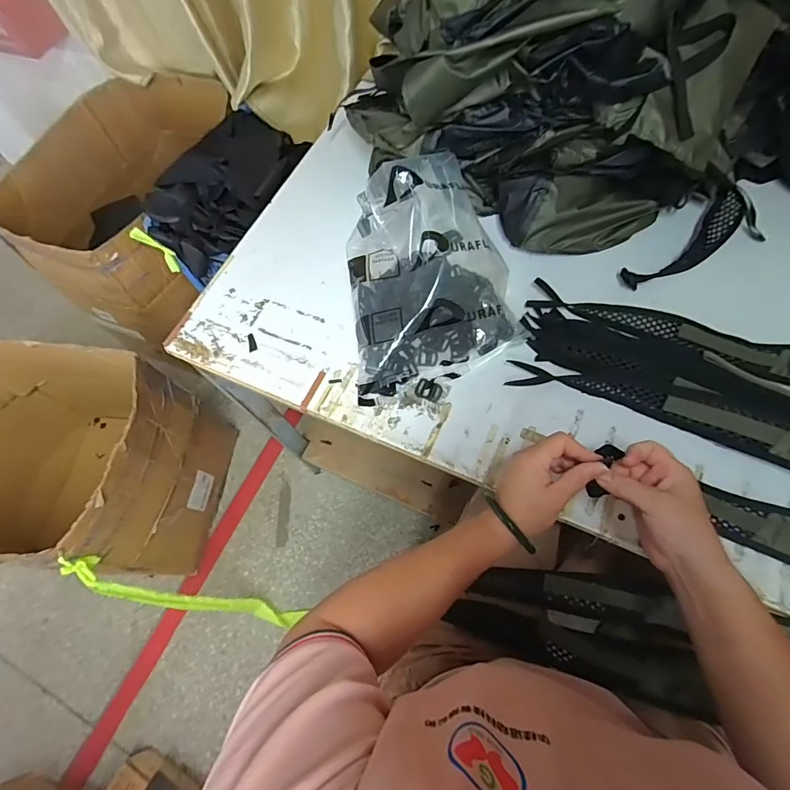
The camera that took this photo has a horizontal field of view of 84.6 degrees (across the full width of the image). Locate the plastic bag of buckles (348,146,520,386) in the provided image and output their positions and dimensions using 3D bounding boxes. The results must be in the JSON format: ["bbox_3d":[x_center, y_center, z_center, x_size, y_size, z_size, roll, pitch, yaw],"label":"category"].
[{"bbox_3d":[0.046,-0.206,0.619,0.221,0.171,0.313,-7,65,3],"label":"plastic bag of buckles"}]

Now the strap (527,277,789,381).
[{"bbox_3d":[0.444,-0.075,0.593,0.504,0.033,0.065,19,69,14],"label":"strap"}]

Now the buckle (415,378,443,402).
[{"bbox_3d":[0.049,-0.008,0.620,0.037,0.006,0.030,19,69,14],"label":"buckle"}]

